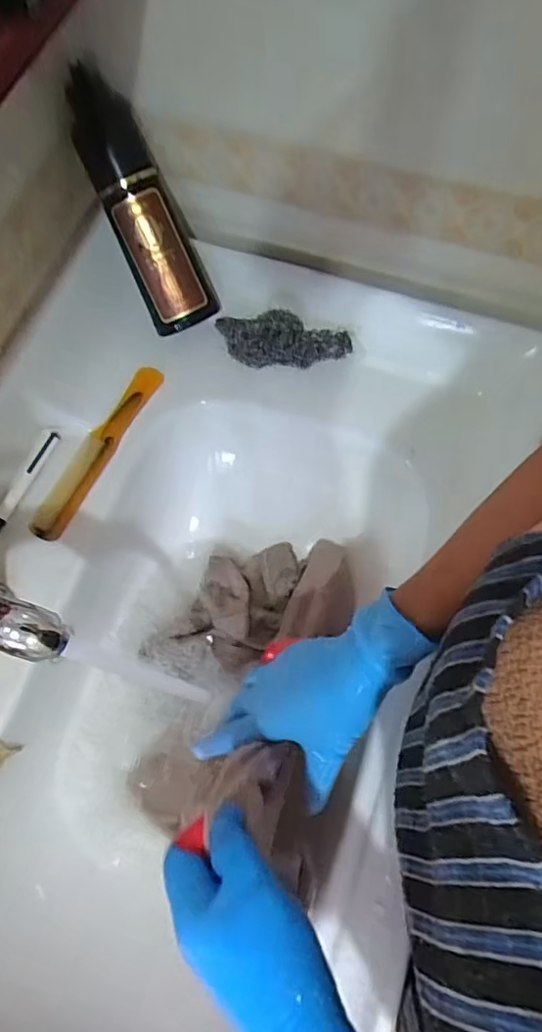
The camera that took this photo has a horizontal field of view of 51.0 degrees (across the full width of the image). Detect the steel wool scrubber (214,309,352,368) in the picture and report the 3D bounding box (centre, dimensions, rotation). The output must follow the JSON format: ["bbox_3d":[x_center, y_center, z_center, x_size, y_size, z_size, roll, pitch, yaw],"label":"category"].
[{"bbox_3d":[0.011,-0.177,0.561,0.131,0.030,0.056,3,70,3],"label":"steel wool scrubber"}]

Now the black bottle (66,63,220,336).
[{"bbox_3d":[-0.118,-0.281,0.527,0.066,0.041,0.211,-28,115,-7],"label":"black bottle"}]

